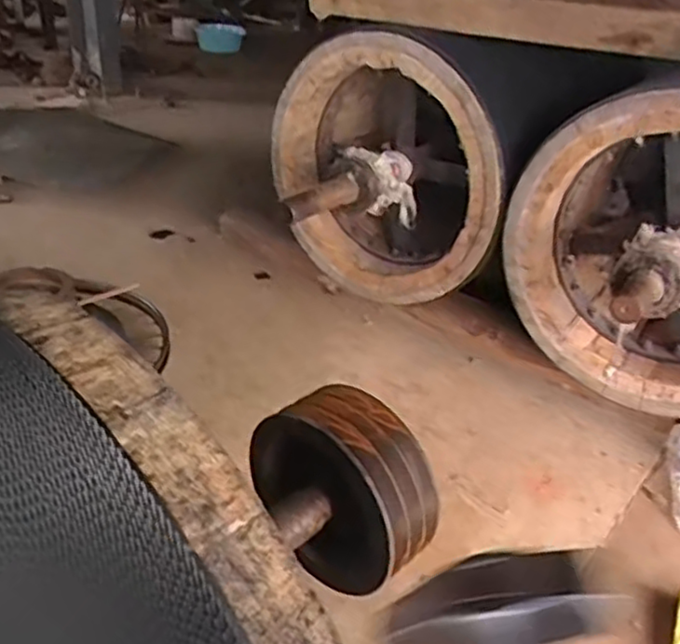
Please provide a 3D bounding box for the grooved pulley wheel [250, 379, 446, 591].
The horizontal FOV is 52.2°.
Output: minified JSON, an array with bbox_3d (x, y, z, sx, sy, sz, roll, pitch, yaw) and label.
[{"bbox_3d":[0.000,0.184,0.770,0.209,0.194,0.098,21,33,26],"label":"grooved pulley wheel"}]

